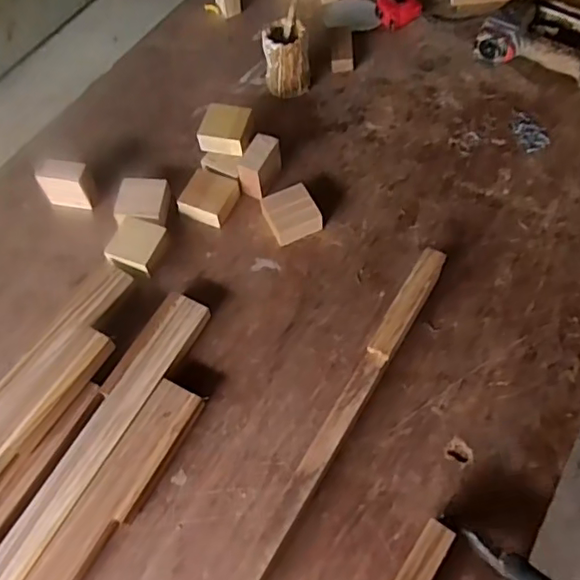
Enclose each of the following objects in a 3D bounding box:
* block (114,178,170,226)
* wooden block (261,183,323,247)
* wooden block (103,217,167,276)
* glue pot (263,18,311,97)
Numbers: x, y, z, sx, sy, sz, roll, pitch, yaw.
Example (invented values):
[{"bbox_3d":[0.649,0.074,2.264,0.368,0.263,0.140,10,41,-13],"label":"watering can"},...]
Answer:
[{"bbox_3d":[-0.200,-0.116,0.781,0.068,0.034,0.074,0,62,3],"label":"block"},{"bbox_3d":[0.002,-0.100,0.758,0.064,0.029,0.070,-24,63,-10],"label":"wooden block"},{"bbox_3d":[-0.195,-0.054,0.735,0.063,0.029,0.062,15,64,11],"label":"wooden block"},{"bbox_3d":[-0.004,-0.342,0.857,0.067,0.098,0.062,-1,62,2],"label":"glue pot"}]

